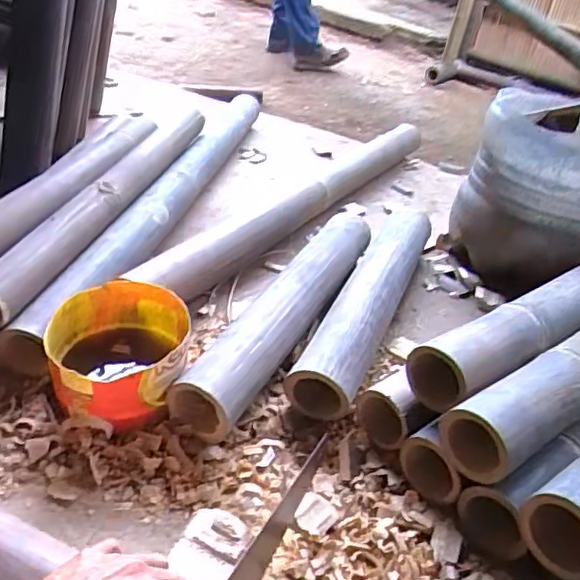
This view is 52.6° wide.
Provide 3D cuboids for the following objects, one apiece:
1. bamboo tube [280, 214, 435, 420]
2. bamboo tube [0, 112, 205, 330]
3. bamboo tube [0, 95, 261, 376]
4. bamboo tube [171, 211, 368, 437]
[{"bbox_3d":[0.116,0.007,0.839,0.086,0.077,0.444,20,38,13],"label":"bamboo tube"},{"bbox_3d":[-0.268,-0.148,0.884,0.054,0.050,0.584,16,37,9],"label":"bamboo tube"},{"bbox_3d":[-0.193,-0.162,0.960,0.081,0.068,0.804,14,37,6],"label":"bamboo tube"},{"bbox_3d":[0.003,0.021,0.796,0.078,0.082,0.465,23,39,17],"label":"bamboo tube"}]

